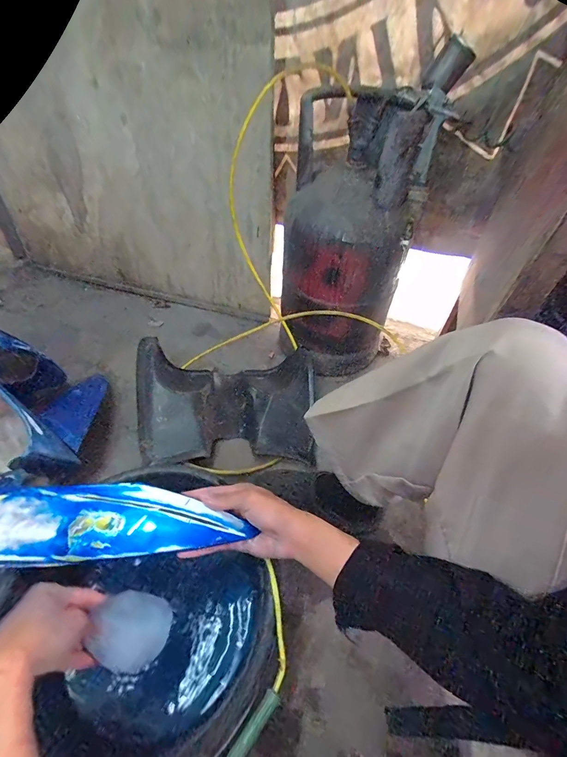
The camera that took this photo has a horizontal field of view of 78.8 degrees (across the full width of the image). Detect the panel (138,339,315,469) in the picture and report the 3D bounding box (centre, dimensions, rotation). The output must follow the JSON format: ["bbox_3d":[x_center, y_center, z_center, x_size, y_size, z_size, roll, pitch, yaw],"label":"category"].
[{"bbox_3d":[-0.137,0.065,0.833,0.413,0.152,0.289,0,48,0],"label":"panel"}]

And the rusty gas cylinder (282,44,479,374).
[{"bbox_3d":[0.148,-0.334,0.842,0.279,0.576,0.336,3,48,3],"label":"rusty gas cylinder"}]

